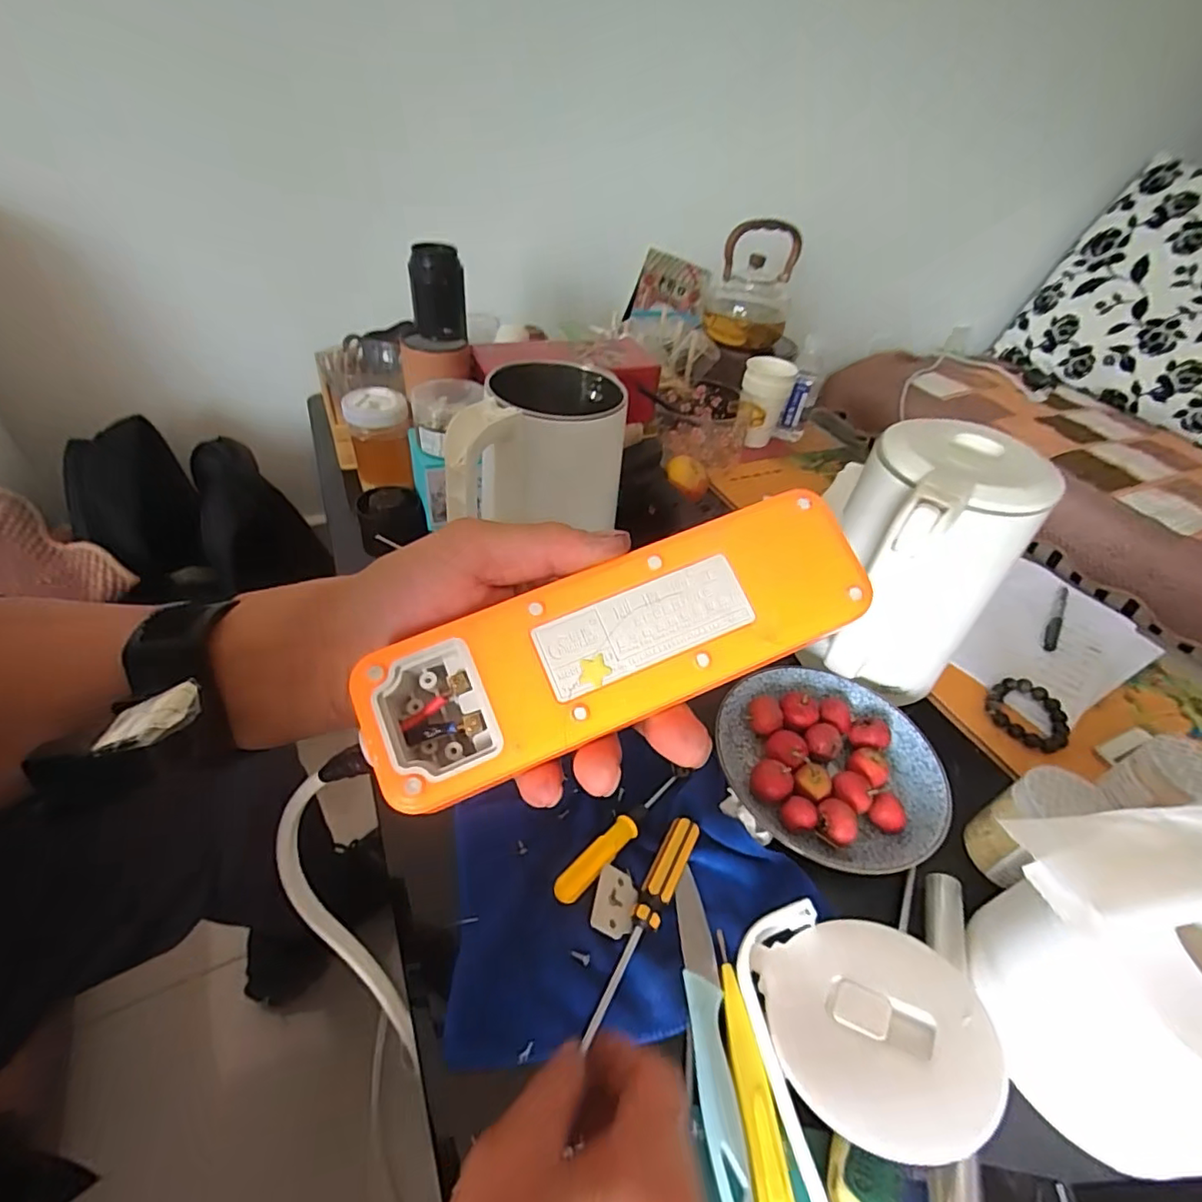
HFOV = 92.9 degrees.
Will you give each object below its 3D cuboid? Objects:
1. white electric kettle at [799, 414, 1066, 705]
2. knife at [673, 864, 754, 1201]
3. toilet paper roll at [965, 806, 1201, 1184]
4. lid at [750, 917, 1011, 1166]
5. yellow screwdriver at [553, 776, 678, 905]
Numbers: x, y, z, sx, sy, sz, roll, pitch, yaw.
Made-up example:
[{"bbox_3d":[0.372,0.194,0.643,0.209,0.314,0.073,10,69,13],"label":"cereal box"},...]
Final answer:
[{"bbox_3d":[0.255,-0.020,0.480,0.127,0.207,0.162,35,50,26],"label":"white electric kettle"},{"bbox_3d":[0.063,0.247,0.332,0.021,0.010,0.172,3,43,-5],"label":"knife"},{"bbox_3d":[0.320,0.211,0.319,0.172,0.125,0.146,1,44,-7],"label":"toilet paper roll"},{"bbox_3d":[0.155,0.237,0.321,0.113,0.007,0.115,-10,27,5],"label":"lid"},{"bbox_3d":[0.015,0.165,0.409,0.017,0.012,0.127,35,50,26],"label":"yellow screwdriver"}]

